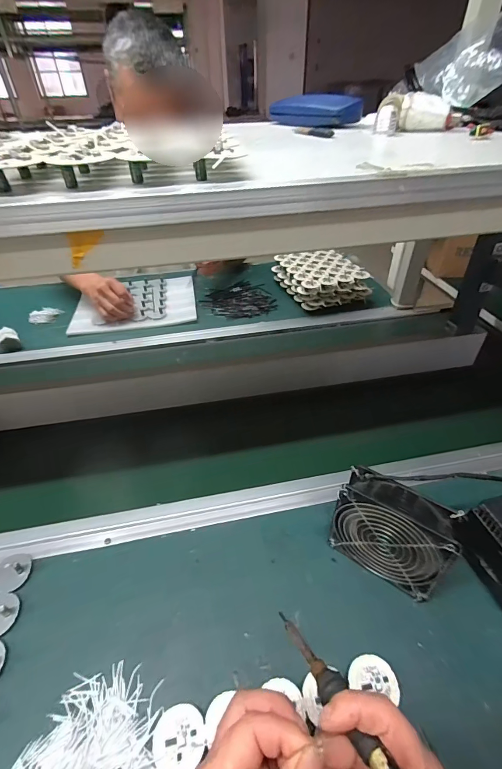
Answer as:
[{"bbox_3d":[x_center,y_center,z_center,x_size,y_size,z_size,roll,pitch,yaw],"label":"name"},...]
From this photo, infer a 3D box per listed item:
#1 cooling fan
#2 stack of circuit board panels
[{"bbox_3d":[0.153,0.167,0.389,0.116,0.122,0.045,26,48,28],"label":"cooling fan"},{"bbox_3d":[0.188,-0.287,0.941,0.187,0.076,0.226,-12,42,-11],"label":"stack of circuit board panels"}]

